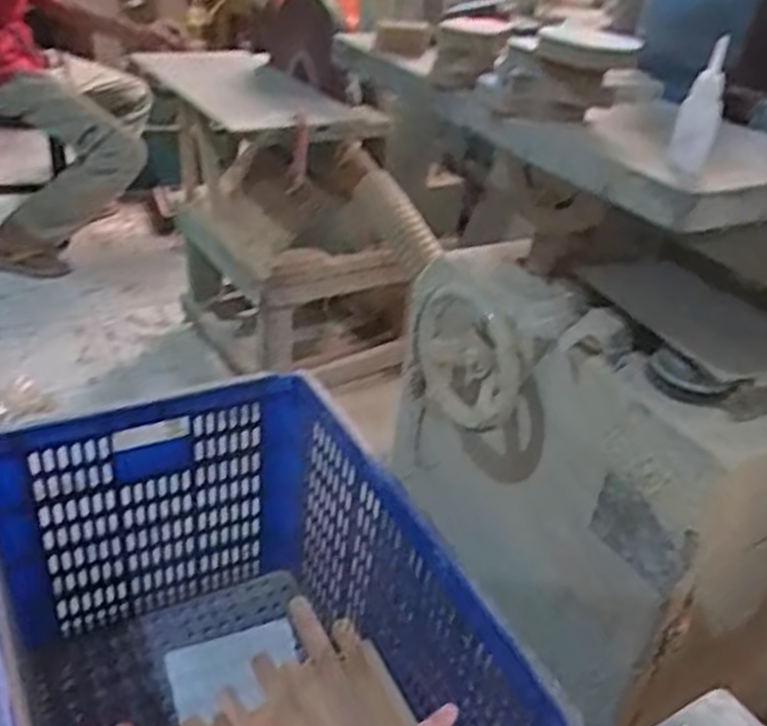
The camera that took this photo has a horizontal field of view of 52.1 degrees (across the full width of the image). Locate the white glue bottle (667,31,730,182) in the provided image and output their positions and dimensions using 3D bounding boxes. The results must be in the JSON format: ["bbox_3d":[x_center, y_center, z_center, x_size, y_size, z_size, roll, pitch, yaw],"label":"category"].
[{"bbox_3d":[0.209,-0.168,0.519,0.026,0.082,0.019,14,32,19],"label":"white glue bottle"}]

